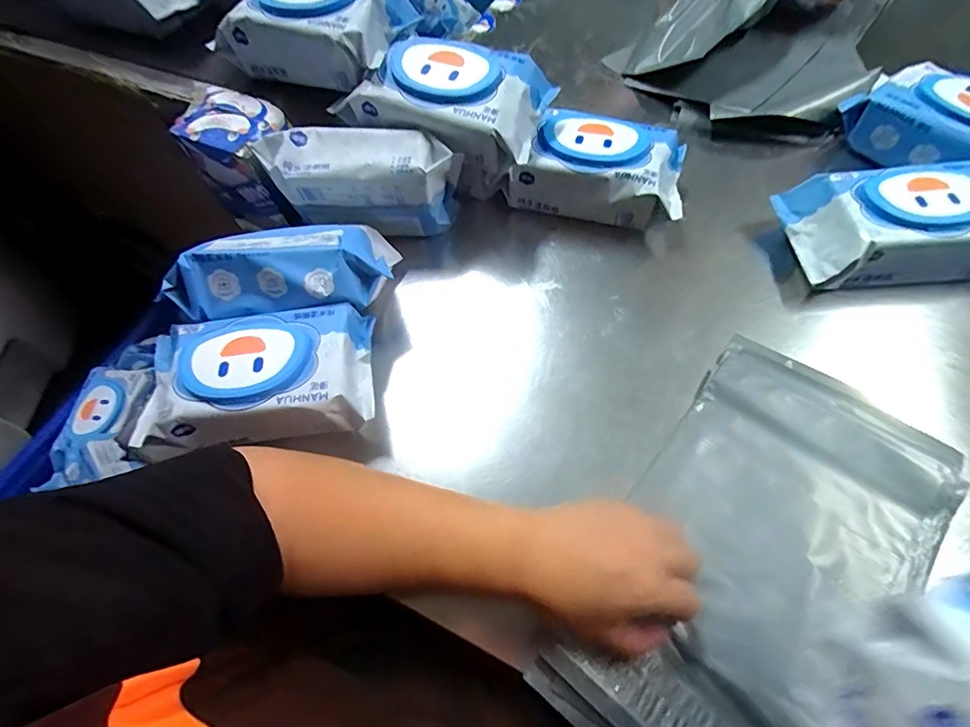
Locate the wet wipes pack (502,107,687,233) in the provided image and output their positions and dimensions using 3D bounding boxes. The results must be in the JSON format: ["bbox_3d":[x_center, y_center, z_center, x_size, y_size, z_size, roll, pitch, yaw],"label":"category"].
[{"bbox_3d":[0.124,-0.211,0.549,0.176,0.076,0.094,15,63,12],"label":"wet wipes pack"}]

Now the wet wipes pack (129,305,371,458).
[{"bbox_3d":[-0.199,0.014,0.433,0.199,0.059,0.108,-7,61,0],"label":"wet wipes pack"}]

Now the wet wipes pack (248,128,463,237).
[{"bbox_3d":[-0.127,-0.185,0.528,0.202,0.095,0.065,1,61,5],"label":"wet wipes pack"}]

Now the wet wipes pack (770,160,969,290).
[{"bbox_3d":[0.401,-0.133,0.488,0.194,0.078,0.107,-4,61,2],"label":"wet wipes pack"}]

